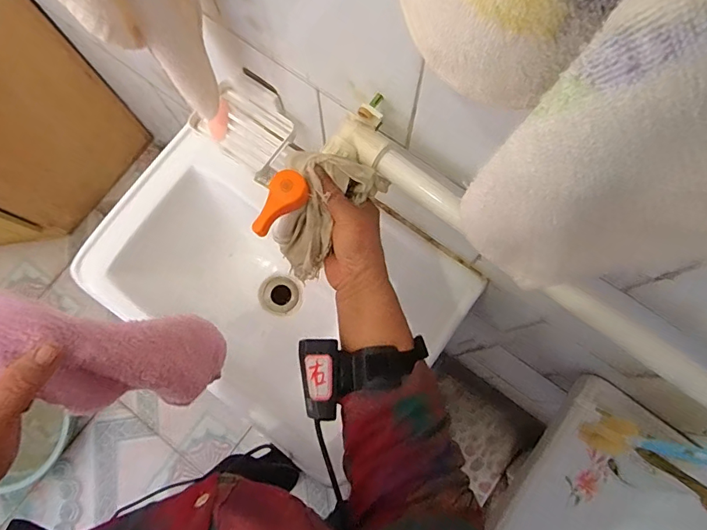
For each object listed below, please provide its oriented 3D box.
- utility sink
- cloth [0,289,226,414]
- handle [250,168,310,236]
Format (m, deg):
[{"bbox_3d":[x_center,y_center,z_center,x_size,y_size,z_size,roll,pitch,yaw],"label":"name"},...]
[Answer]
[{"bbox_3d":[-0.120,0.036,0.710,0.509,0.152,0.359,35,80,9],"label":"utility sink"},{"bbox_3d":[-0.192,0.074,0.372,0.069,0.279,0.075,9,77,20],"label":"cloth"},{"bbox_3d":[-0.061,-0.050,0.379,0.029,0.019,0.057,24,78,7],"label":"handle"}]

